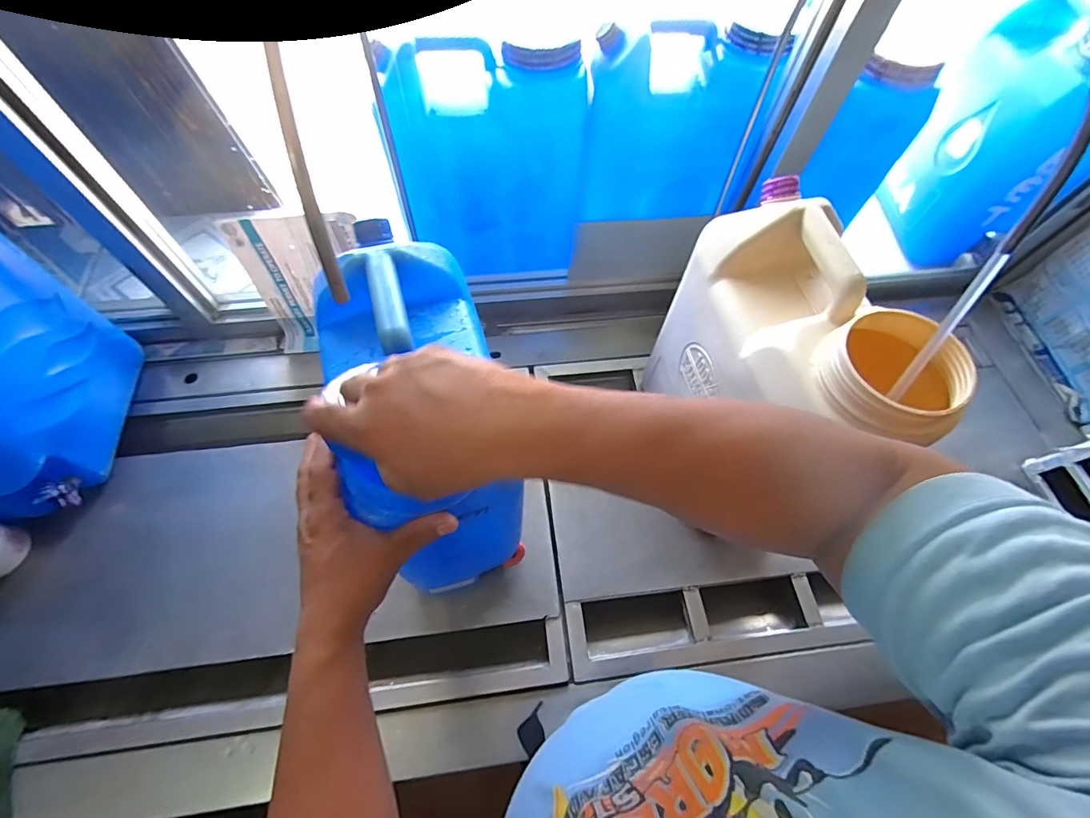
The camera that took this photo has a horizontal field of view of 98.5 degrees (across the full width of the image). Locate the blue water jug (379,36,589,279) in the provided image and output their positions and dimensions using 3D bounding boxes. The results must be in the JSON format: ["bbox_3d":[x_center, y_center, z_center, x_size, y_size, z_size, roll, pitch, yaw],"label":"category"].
[{"bbox_3d":[-0.085,-0.415,0.807,0.299,0.337,0.167,-9,63,-6],"label":"blue water jug"}]

